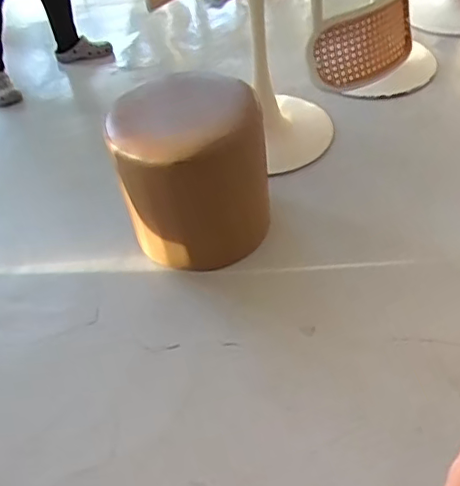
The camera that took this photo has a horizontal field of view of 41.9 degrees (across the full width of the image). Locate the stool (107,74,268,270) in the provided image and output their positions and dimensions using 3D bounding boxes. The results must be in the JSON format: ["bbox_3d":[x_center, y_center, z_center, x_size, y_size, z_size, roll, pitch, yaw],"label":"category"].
[{"bbox_3d":[-0.104,-0.203,1.667,0.385,0.438,0.403,0,46,8],"label":"stool"}]

